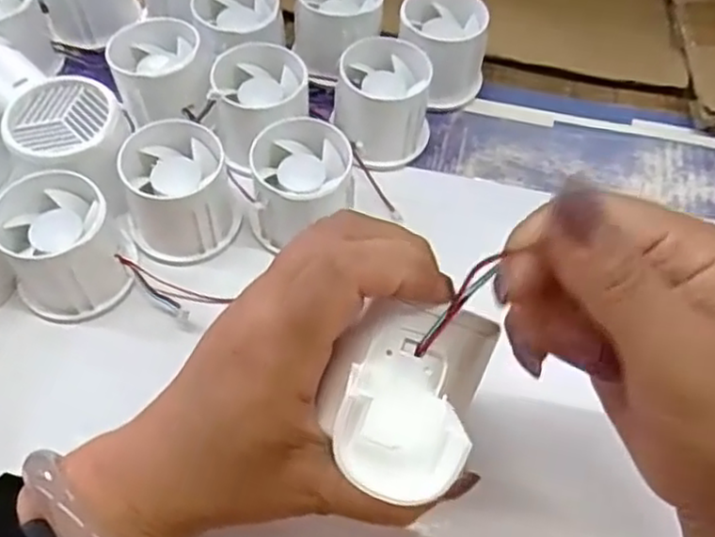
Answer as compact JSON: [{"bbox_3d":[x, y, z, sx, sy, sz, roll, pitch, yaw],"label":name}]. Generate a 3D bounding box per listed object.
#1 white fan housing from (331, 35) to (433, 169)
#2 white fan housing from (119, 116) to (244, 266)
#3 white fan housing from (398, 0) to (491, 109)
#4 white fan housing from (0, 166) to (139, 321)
[{"bbox_3d":[0.015,-0.091,0.396,0.051,0.046,0.060,6,58,1],"label":"white fan housing"},{"bbox_3d":[-0.092,-0.039,0.359,0.056,0.050,0.052,1,58,-2],"label":"white fan housing"},{"bbox_3d":[0.049,-0.133,0.425,0.048,0.052,0.056,-34,65,-21],"label":"white fan housing"},{"bbox_3d":[-0.142,-0.012,0.340,0.055,0.047,0.057,1,58,-2],"label":"white fan housing"}]

